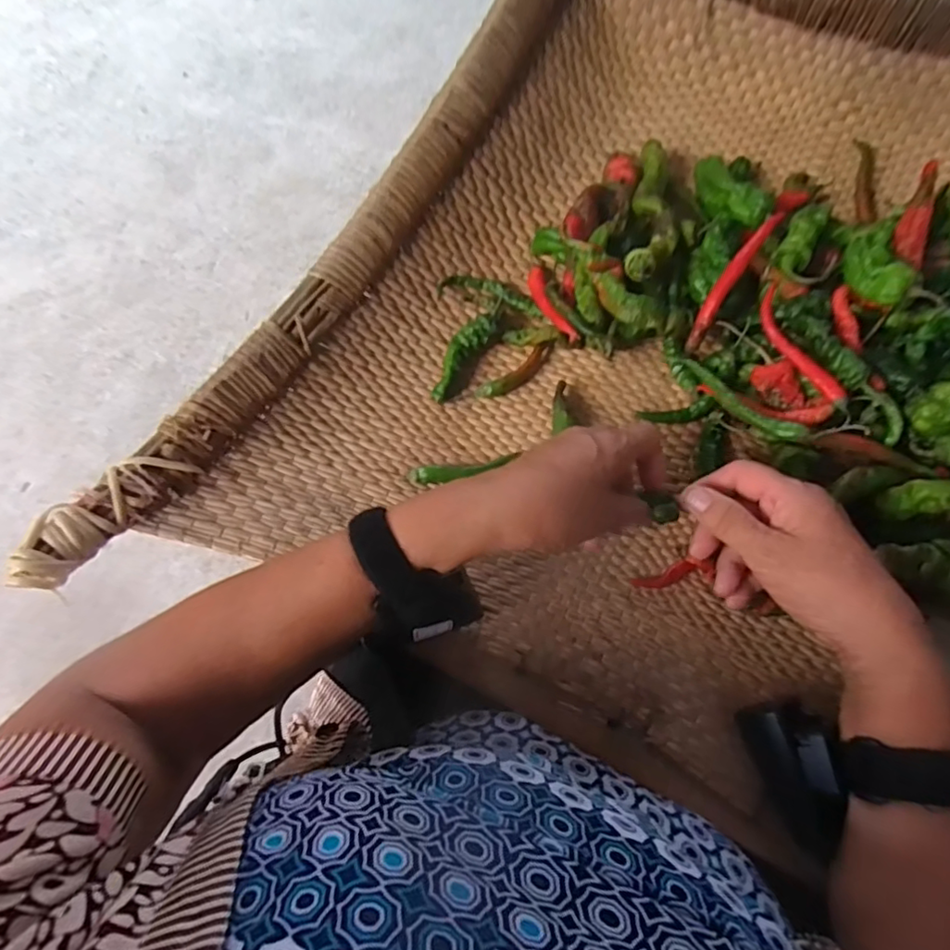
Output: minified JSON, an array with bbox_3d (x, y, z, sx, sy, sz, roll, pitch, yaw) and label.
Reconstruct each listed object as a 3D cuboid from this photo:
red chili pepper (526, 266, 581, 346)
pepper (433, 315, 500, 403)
[{"bbox_3d":[0.063,-0.142,0.495,0.016,0.013,0.087,-19,63,-2],"label":"red chili pepper"},{"bbox_3d":[-0.013,-0.096,0.479,0.024,0.010,0.080,30,82,17],"label":"pepper"}]

